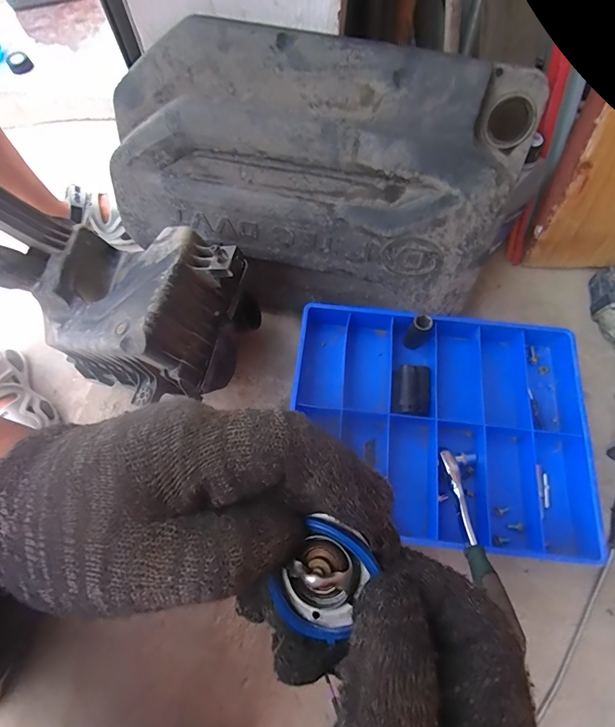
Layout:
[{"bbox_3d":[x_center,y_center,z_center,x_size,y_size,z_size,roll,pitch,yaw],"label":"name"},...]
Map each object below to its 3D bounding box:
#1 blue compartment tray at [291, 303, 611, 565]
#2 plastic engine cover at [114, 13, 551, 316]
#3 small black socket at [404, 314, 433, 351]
[{"bbox_3d":[0.201,0.092,0.603,0.456,0.054,0.348,6,69,2],"label":"blue compartment tray"},{"bbox_3d":[0.016,-0.251,0.568,0.596,0.361,0.084,12,33,2],"label":"plastic engine cover"},{"bbox_3d":[0.185,-0.053,0.644,0.031,0.077,0.033,0,69,0],"label":"small black socket"}]

